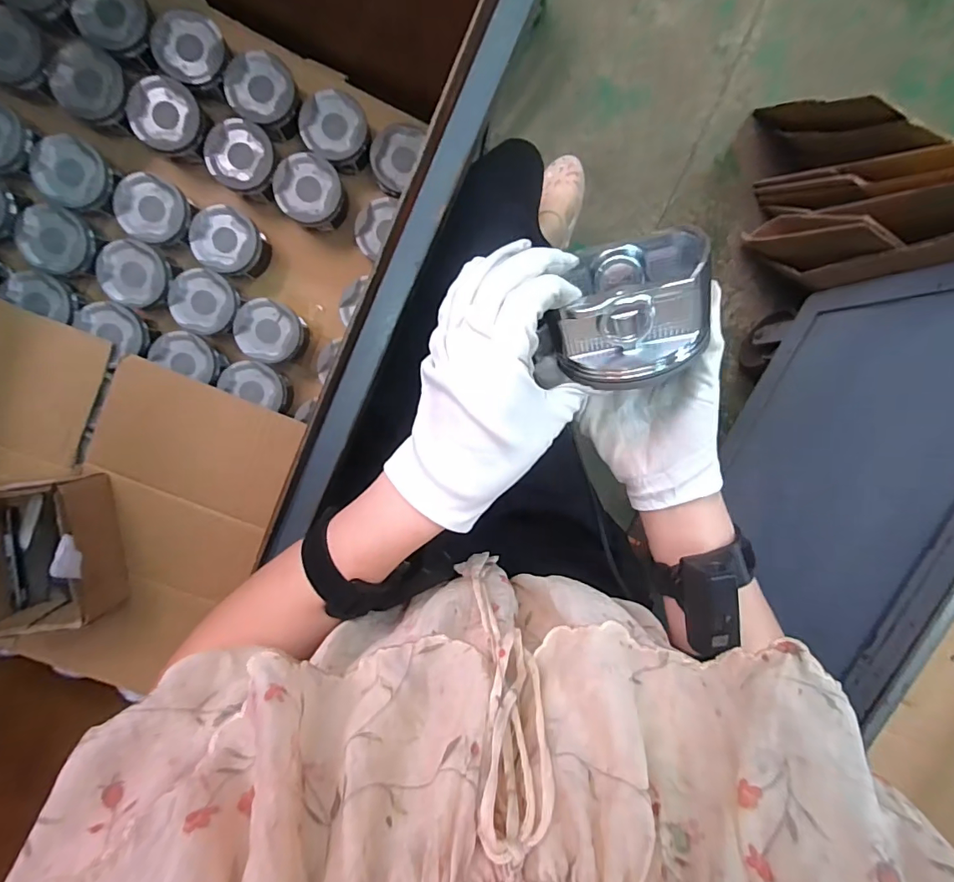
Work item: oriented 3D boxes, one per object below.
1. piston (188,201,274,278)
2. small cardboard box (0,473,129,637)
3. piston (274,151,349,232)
[{"bbox_3d":[-0.370,-0.296,0.713,0.102,0.063,0.093,42,93,-8],"label":"piston"},{"bbox_3d":[-0.615,0.154,0.678,0.165,0.117,0.201,-4,98,-4],"label":"small cardboard box"},{"bbox_3d":[-0.243,-0.365,0.696,0.089,0.056,0.095,-1,98,-4],"label":"piston"}]

